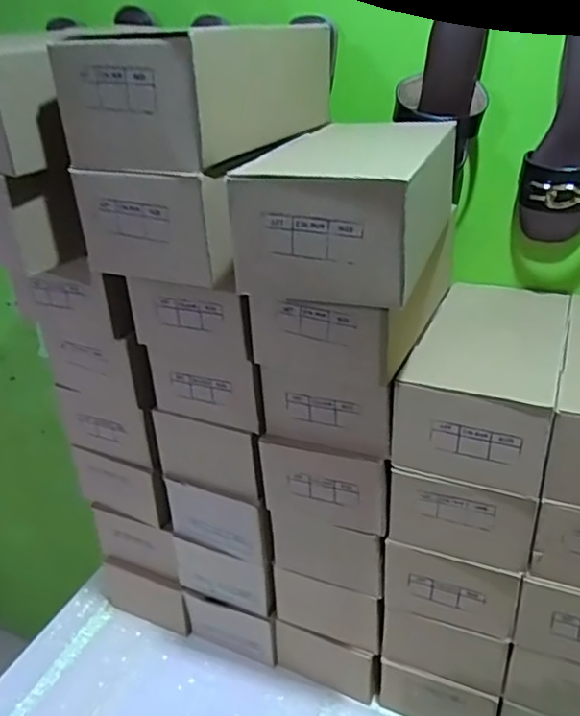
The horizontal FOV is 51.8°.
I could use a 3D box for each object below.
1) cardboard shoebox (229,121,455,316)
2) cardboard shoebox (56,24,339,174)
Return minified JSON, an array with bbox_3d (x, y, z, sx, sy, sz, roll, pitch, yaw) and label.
[{"bbox_3d":[0.054,-0.129,0.540,0.146,0.118,0.222,9,29,20],"label":"cardboard shoebox"},{"bbox_3d":[-0.076,-0.257,0.578,0.143,0.097,0.271,9,29,20],"label":"cardboard shoebox"}]

